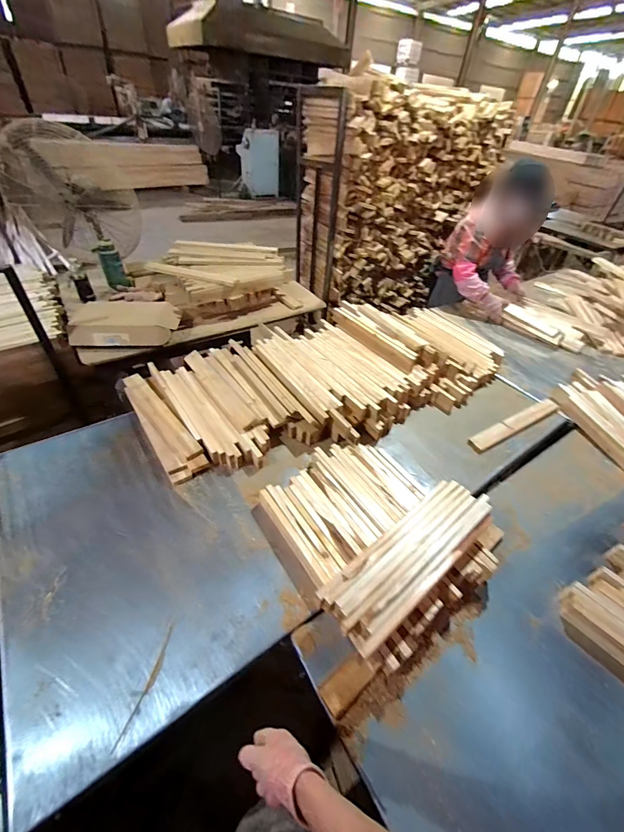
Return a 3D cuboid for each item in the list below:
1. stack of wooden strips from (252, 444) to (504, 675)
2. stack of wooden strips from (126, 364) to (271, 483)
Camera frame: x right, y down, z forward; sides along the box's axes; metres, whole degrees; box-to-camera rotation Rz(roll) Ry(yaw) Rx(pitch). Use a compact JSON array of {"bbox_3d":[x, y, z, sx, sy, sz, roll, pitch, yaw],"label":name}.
[{"bbox_3d":[0.154,0.291,0.908,0.482,0.141,0.535,-28,53,-30],"label":"stack of wooden strips"},{"bbox_3d":[-0.417,-0.025,1.184,0.333,0.059,0.626,-24,52,-27],"label":"stack of wooden strips"}]

